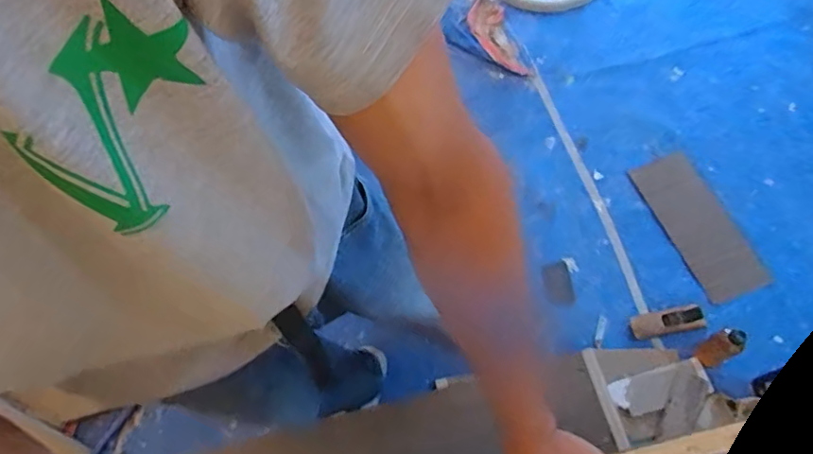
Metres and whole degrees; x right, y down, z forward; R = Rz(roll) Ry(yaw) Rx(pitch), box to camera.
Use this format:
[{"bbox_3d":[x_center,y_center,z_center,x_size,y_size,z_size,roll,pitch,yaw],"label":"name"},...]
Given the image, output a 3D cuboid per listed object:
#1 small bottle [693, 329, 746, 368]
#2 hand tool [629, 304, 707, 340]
[{"bbox_3d":[0.680,0.267,1.184,0.058,0.163,0.057,-22,64,-4],"label":"small bottle"},{"bbox_3d":[0.610,0.222,1.266,0.169,0.043,0.062,-12,64,1],"label":"hand tool"}]

